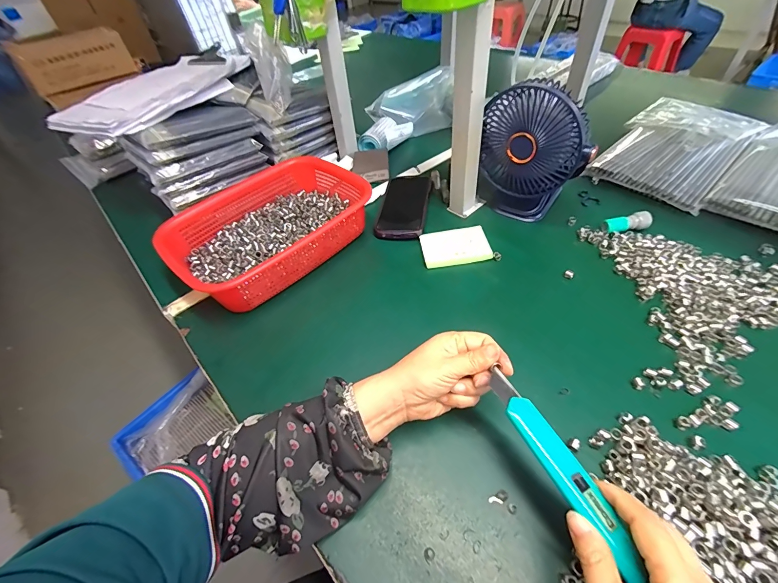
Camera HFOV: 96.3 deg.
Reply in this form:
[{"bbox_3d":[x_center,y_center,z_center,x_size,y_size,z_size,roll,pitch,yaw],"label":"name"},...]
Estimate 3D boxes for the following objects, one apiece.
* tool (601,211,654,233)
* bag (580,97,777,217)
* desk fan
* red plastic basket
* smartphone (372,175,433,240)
[{"bbox_3d":[0.342,-0.099,0.501,0.064,0.018,0.023,-7,45,1],"label":"tool"},{"bbox_3d":[0.511,-0.262,0.620,0.335,0.043,0.204,-32,50,-22],"label":"bag"},{"bbox_3d":[0.201,-0.190,0.501,0.137,0.180,0.091,7,47,14],"label":"desk fan"},{"bbox_3d":[-0.170,-0.095,0.531,0.287,0.081,0.210,-38,52,-26],"label":"red plastic basket"},{"bbox_3d":[0.027,-0.148,0.586,0.077,0.008,0.176,0,47,15],"label":"smartphone"}]

